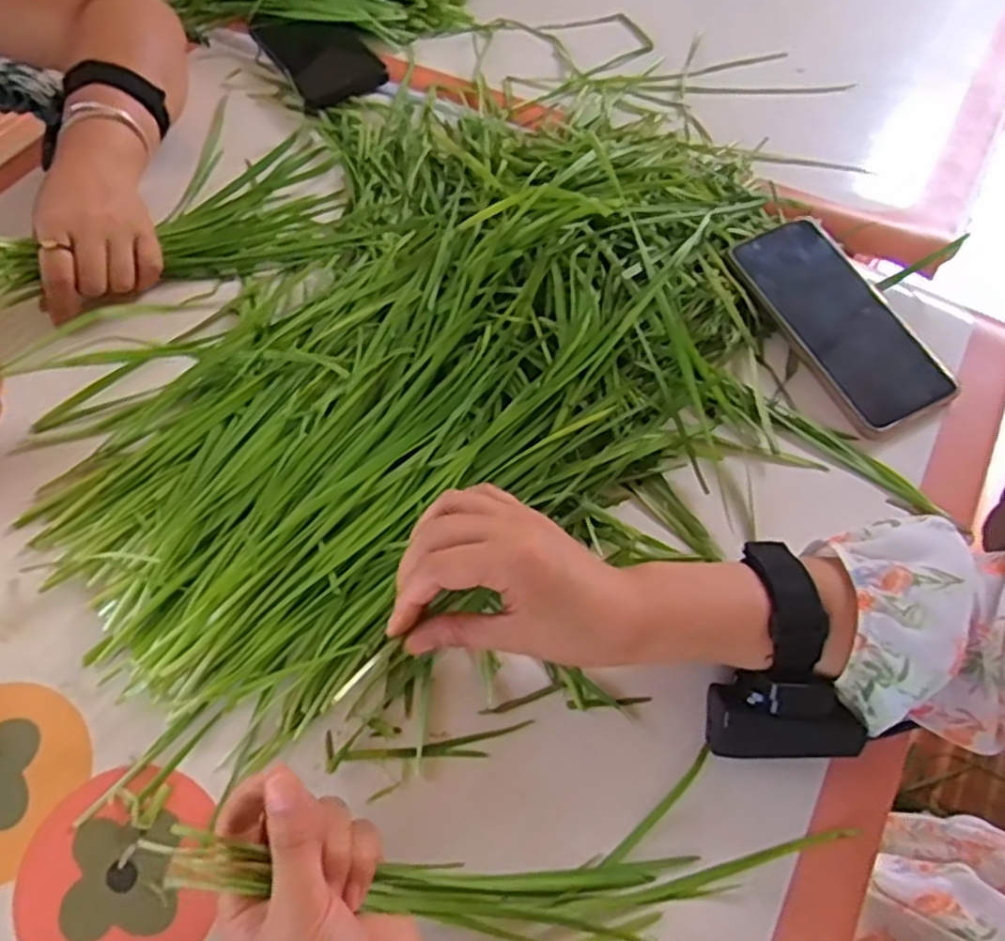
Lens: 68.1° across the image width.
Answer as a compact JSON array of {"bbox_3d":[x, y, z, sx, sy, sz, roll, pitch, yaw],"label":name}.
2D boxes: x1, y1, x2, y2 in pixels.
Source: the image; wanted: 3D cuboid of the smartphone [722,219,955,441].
[{"bbox_3d":[0.233,-0.105,0.509,0.081,0.013,0.167,-24,66,-11],"label":"smartphone"}]

